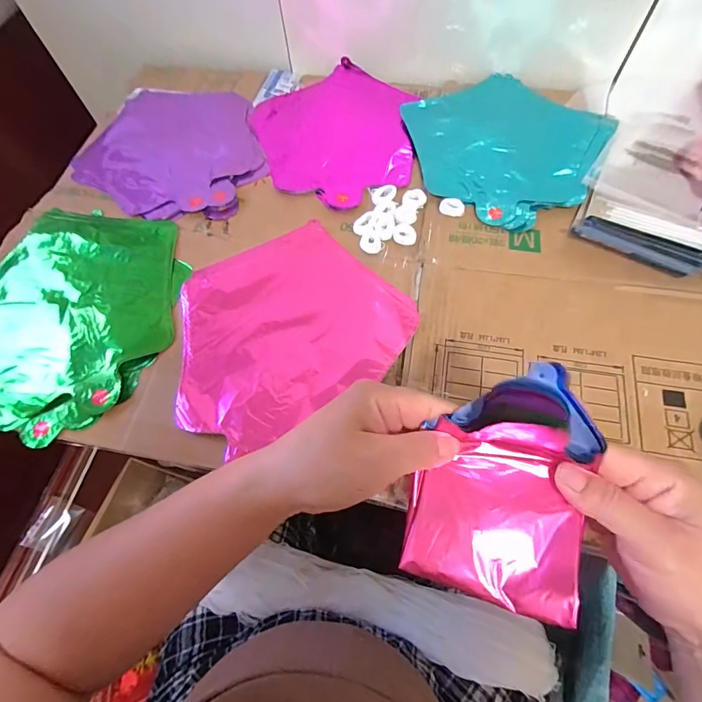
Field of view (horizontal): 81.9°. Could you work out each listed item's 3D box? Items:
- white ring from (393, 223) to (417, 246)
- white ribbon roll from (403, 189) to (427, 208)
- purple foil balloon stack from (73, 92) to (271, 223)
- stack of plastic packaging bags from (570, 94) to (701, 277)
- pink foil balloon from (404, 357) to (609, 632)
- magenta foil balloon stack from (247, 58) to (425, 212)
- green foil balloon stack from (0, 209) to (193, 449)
[{"bbox_3d":[0.059,-0.128,0.444,0.025,0.005,0.026,-1,63,2],"label":"white ring"},{"bbox_3d":[0.075,-0.178,0.468,0.025,0.004,0.026,24,67,14],"label":"white ribbon roll"},{"bbox_3d":[-0.224,-0.269,0.530,0.248,0.010,0.227,22,67,13],"label":"purple foil balloon stack"},{"bbox_3d":[0.358,-0.213,0.464,0.142,0.020,0.291,22,67,13],"label":"stack of plastic packaging bags"},{"bbox_3d":[0.085,0.072,0.230,0.090,0.021,0.128,11,85,17],"label":"pink foil balloon"},{"bbox_3d":[-0.014,-0.289,0.534,0.216,0.014,0.248,-29,65,-11],"label":"magenta foil balloon stack"},{"bbox_3d":[-0.295,-0.047,0.430,0.236,0.014,0.249,25,67,15],"label":"green foil balloon stack"}]

